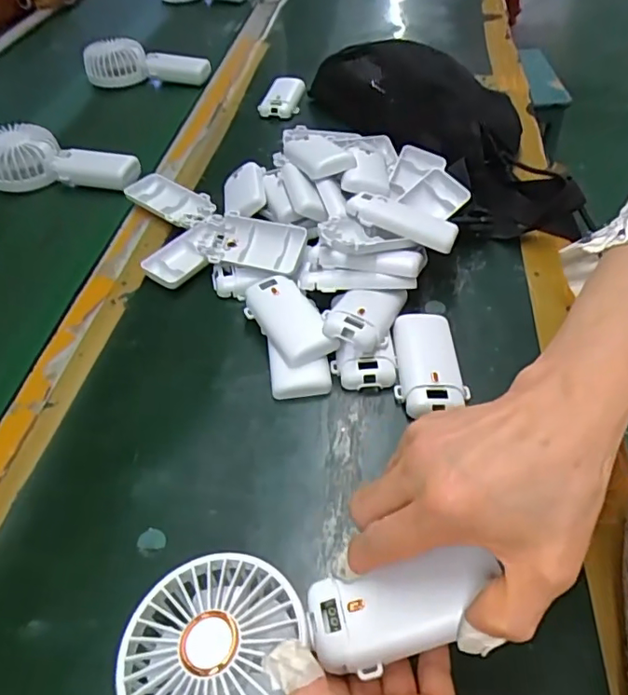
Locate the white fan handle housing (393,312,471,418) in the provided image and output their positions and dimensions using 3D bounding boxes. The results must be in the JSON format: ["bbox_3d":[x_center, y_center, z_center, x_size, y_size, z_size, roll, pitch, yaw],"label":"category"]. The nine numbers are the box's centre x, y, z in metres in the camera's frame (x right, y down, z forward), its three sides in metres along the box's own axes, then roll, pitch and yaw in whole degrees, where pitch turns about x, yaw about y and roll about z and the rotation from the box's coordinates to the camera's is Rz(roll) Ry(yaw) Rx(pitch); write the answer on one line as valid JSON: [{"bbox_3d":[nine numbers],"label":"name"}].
[{"bbox_3d":[0.083,0.009,0.393,0.048,0.018,0.091,-4,49,-1],"label":"white fan handle housing"}]

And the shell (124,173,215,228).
[{"bbox_3d":[-0.145,-0.147,0.545,0.096,0.018,0.046,31,57,26],"label":"shell"}]

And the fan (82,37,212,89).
[{"bbox_3d":[-0.248,-0.422,0.798,0.193,0.039,0.054,2,49,4],"label":"fan"}]

